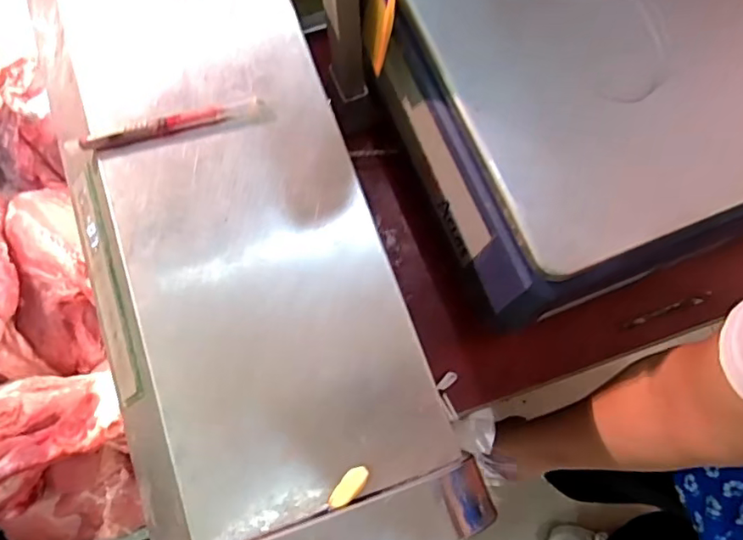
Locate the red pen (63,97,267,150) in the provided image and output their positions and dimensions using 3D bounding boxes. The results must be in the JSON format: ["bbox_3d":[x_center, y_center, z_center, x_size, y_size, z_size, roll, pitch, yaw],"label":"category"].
[{"bbox_3d":[-0.153,-0.108,0.408,0.145,0.010,0.014,-17,75,-5],"label":"red pen"}]

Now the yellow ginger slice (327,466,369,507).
[{"bbox_3d":[-0.014,0.135,0.340,0.013,0.009,0.029,37,77,9],"label":"yellow ginger slice"}]

